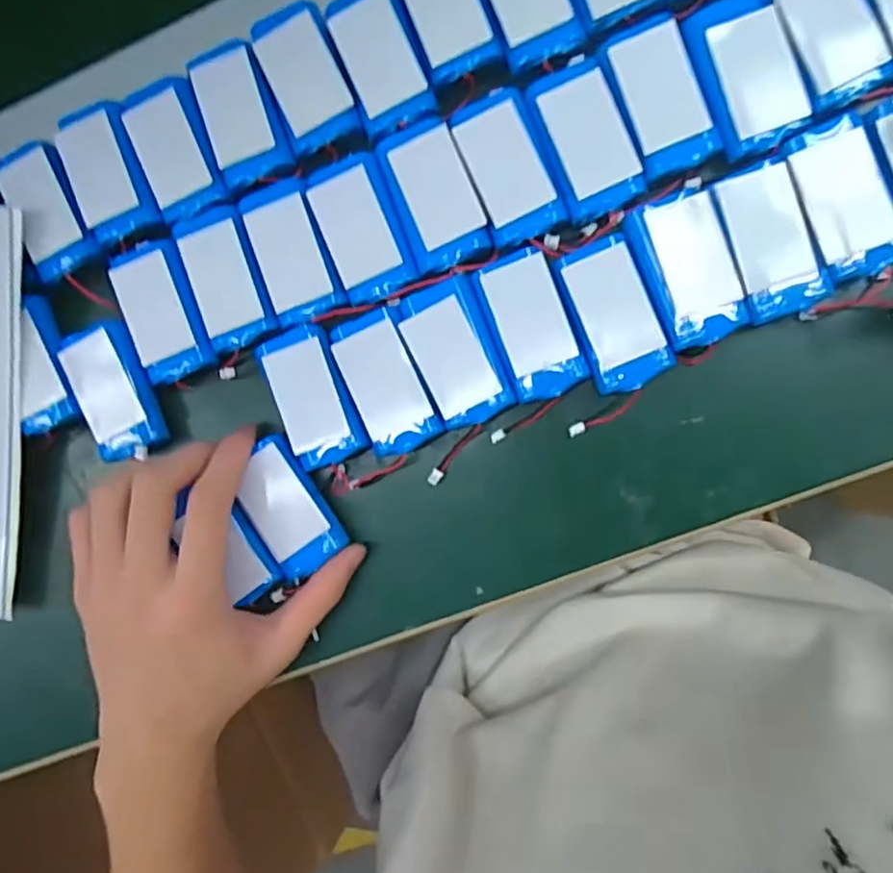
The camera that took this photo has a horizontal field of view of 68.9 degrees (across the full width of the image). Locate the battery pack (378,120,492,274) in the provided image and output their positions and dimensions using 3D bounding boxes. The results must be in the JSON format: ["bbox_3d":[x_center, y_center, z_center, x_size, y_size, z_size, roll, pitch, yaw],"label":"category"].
[{"bbox_3d":[-0.006,-0.113,0.304,0.037,0.006,0.064,-21,87,8],"label":"battery pack"}]

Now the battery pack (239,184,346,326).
[{"bbox_3d":[-0.076,-0.088,0.314,0.034,0.005,0.063,-21,87,8],"label":"battery pack"}]

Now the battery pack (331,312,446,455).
[{"bbox_3d":[-0.030,-0.026,0.314,0.035,0.011,0.067,-26,86,8],"label":"battery pack"}]

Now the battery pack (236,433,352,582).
[{"bbox_3d":[-0.080,0.035,0.321,0.037,0.014,0.065,-30,90,7],"label":"battery pack"}]

